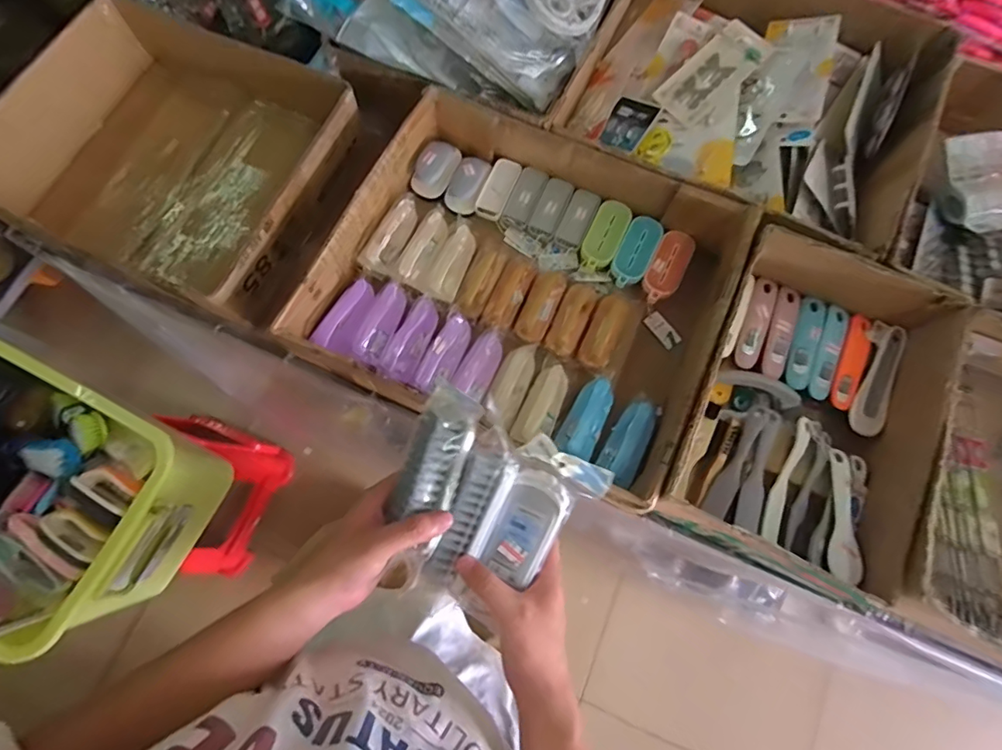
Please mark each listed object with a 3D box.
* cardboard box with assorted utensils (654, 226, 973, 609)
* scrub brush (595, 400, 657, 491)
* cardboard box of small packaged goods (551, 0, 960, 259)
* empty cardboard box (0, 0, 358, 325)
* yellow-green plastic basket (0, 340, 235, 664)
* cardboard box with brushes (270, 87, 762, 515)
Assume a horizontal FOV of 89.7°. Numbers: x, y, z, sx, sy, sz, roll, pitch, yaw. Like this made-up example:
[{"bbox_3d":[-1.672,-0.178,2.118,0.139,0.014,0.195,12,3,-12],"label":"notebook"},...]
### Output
[{"bbox_3d":[0.436,0.049,0.742,0.305,0.144,0.441,26,76,7],"label":"cardboard box with assorted utensils"},{"bbox_3d":[0.195,0.098,0.759,0.056,0.039,0.140,29,77,7],"label":"scrub brush"},{"bbox_3d":[0.435,-0.488,0.877,0.556,0.103,0.476,26,76,7],"label":"cardboard box of small packaged goods"},{"bbox_3d":[-0.548,-0.374,0.871,0.503,0.184,0.433,24,76,6],"label":"empty cardboard box"},{"bbox_3d":[-0.801,0.199,0.883,0.486,0.281,0.354,26,76,6],"label":"yellow-green plastic basket"},{"bbox_3d":[0.038,-0.143,0.810,0.570,0.143,0.481,24,76,6],"label":"cardboard box with brushes"}]

